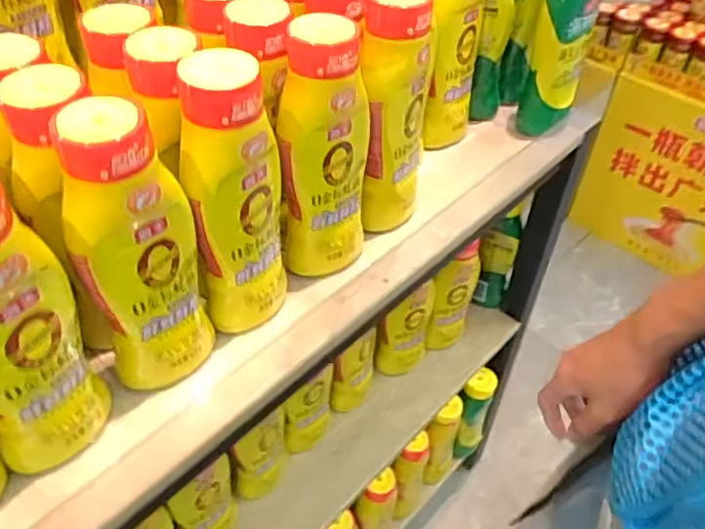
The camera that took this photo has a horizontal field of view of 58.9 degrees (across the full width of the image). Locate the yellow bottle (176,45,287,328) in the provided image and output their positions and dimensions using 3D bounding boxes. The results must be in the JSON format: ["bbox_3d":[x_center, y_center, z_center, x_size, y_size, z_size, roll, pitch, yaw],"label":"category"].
[{"bbox_3d":[-0.084,-0.041,0.457,0.057,0.212,0.053,3,44,0],"label":"yellow bottle"}]

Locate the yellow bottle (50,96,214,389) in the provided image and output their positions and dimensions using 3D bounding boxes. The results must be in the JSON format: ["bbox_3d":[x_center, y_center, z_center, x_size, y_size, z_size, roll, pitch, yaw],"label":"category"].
[{"bbox_3d":[-0.139,0.000,0.411,0.056,0.206,0.053,6,44,3],"label":"yellow bottle"}]

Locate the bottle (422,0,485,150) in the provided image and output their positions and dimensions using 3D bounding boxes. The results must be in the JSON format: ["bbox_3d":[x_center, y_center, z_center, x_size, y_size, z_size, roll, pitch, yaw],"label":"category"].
[{"bbox_3d":[0.104,-0.227,0.658,0.056,0.211,0.072,10,44,7],"label":"bottle"}]

